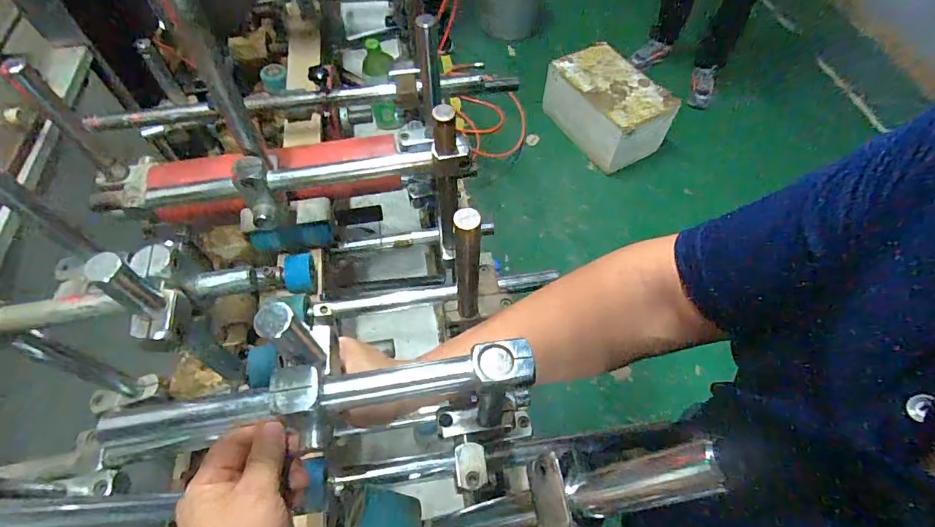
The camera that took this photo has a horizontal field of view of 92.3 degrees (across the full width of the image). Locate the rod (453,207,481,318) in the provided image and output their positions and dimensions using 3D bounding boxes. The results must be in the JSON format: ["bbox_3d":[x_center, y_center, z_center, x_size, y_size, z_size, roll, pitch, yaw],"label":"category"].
[{"bbox_3d":[0.000,0.005,0.466,0.024,0.188,0.022,0,59,0],"label":"rod"}]

